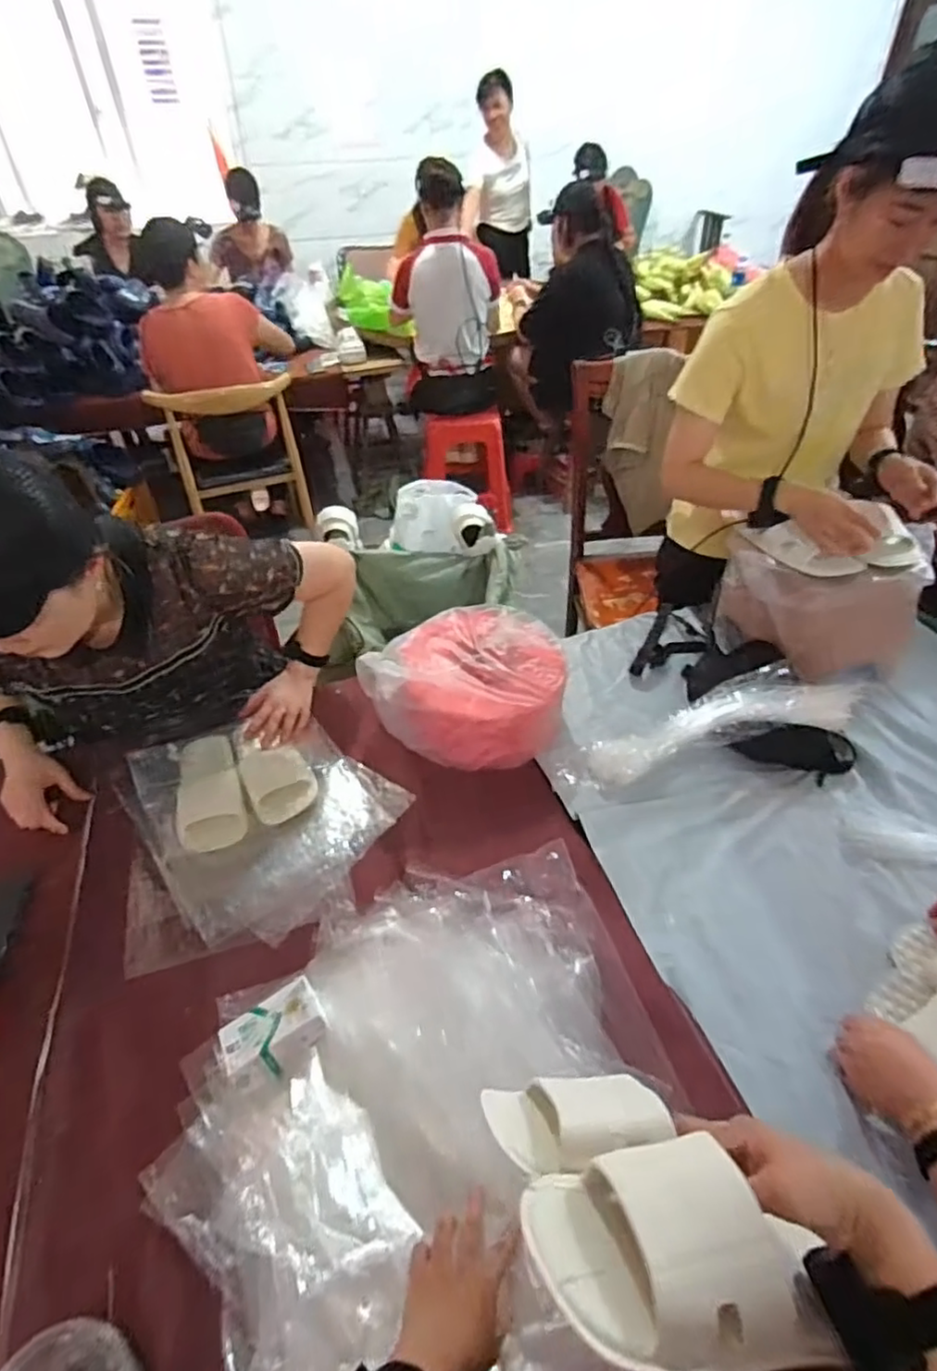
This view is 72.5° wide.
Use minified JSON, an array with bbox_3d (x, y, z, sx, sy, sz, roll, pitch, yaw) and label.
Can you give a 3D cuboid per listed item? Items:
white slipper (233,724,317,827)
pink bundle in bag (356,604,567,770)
[{"bbox_3d":[-0.316,0.121,1.022,0.097,0.051,0.214,-22,47,-21],"label":"white slipper"},{"bbox_3d":[0.002,-0.011,1.089,0.323,0.152,0.276,8,43,10],"label":"pink bundle in bag"}]

